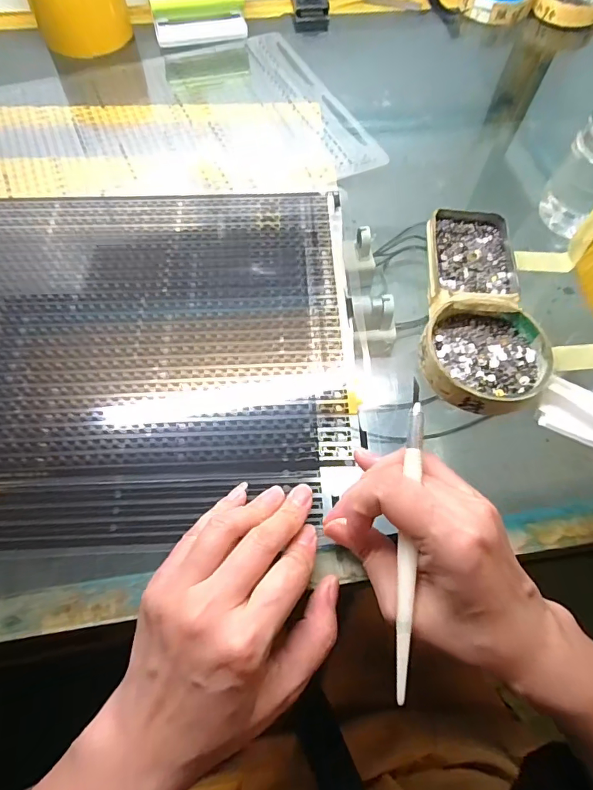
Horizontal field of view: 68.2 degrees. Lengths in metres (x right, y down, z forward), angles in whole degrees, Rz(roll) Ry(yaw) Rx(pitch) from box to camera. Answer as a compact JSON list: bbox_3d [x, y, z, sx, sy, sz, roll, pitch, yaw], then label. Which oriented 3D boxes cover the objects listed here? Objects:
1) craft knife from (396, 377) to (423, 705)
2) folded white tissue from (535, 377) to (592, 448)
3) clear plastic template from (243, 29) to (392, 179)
[{"bbox_3d":[0.055,0.065,0.214,0.007,0.004,0.147,7,76,1],"label":"craft knife"},{"bbox_3d":[0.191,0.014,0.279,0.066,0.013,0.034,26,66,10],"label":"folded white tissue"},{"bbox_3d":[0.011,-0.295,0.432,0.051,0.011,0.237,-20,67,-11],"label":"clear plastic template"}]

